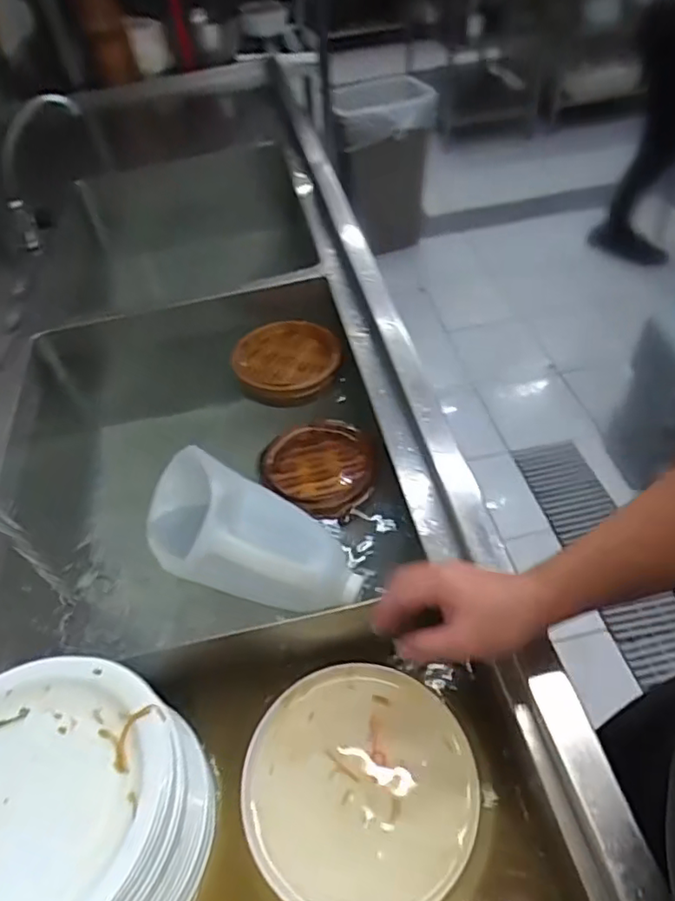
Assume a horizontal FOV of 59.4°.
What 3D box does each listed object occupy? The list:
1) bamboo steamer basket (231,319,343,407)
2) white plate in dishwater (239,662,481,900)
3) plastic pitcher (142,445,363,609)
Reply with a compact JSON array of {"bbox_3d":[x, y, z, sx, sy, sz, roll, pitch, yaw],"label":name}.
[{"bbox_3d":[-0.083,-0.152,0.967,0.172,0.033,0.166,-2,48,5],"label":"bamboo steamer basket"},{"bbox_3d":[0.024,0.335,0.596,0.228,0.042,0.216,-3,48,3],"label":"white plate in dishwater"},{"bbox_3d":[-0.119,0.095,0.694,0.294,0.114,0.136,19,53,22],"label":"plastic pitcher"}]

